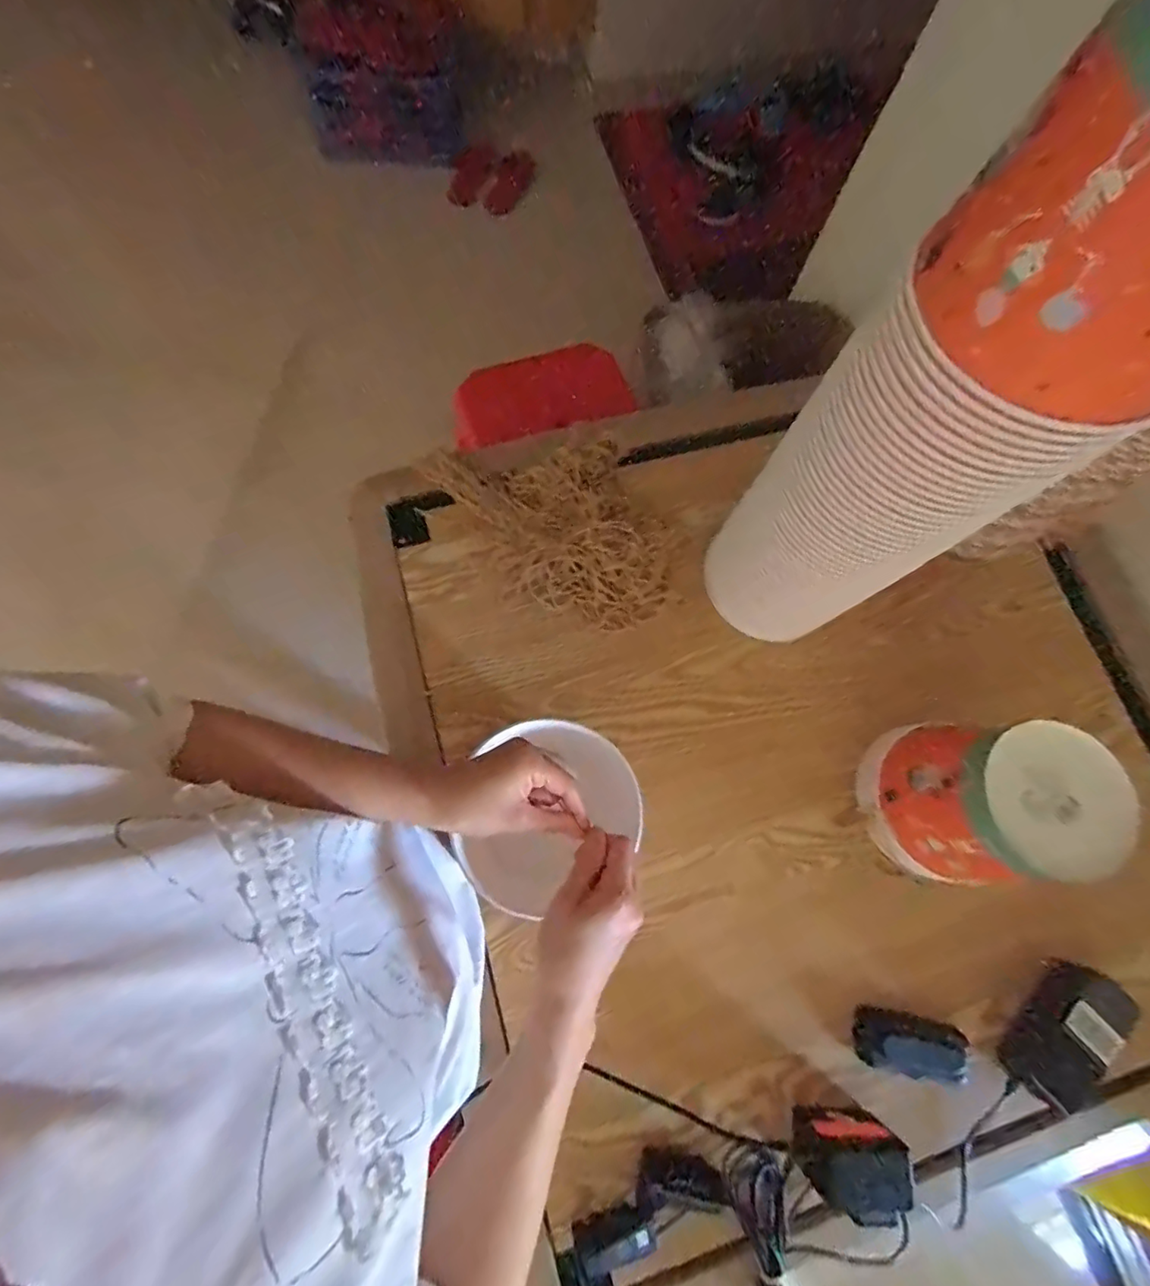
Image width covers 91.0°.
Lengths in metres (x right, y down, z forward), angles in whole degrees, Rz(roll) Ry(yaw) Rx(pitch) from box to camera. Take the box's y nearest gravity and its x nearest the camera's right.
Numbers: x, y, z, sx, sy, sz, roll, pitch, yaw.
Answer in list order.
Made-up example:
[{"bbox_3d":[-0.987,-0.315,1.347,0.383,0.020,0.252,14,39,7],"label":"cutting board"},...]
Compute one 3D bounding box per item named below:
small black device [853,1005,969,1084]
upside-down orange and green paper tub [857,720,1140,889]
[{"bbox_3d":[0.334,0.402,0.563,0.103,0.022,0.049,12,74,1],"label":"small black device"},{"bbox_3d":[0.396,0.161,0.556,0.142,0.188,0.149,1,74,-2],"label":"upside-down orange and green paper tub"}]

